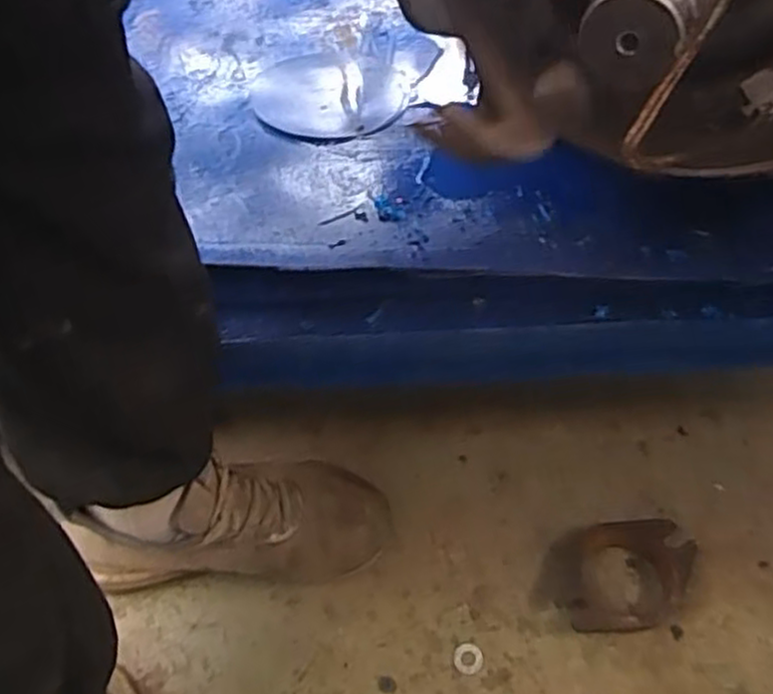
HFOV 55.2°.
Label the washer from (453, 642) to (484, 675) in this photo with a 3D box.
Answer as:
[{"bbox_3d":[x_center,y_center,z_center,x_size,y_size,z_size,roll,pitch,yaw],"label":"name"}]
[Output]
[{"bbox_3d":[0.069,0.263,0.627,0.025,0.004,0.026,-3,50,3],"label":"washer"}]

